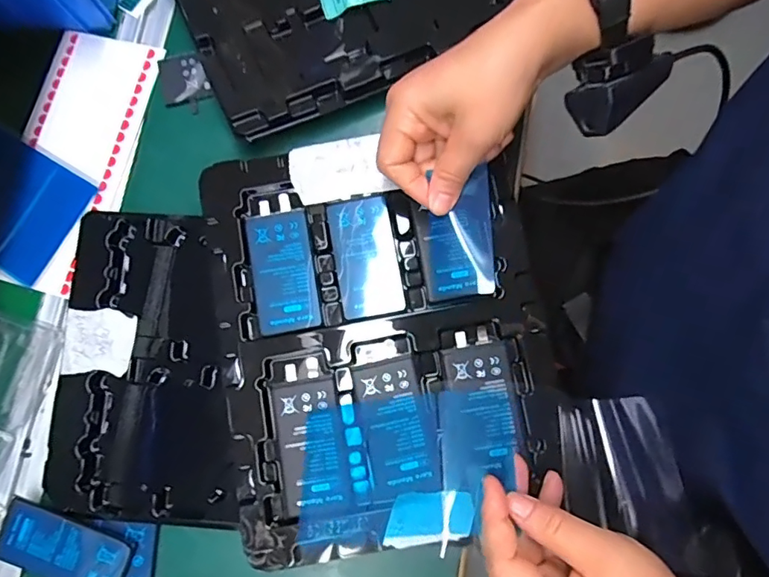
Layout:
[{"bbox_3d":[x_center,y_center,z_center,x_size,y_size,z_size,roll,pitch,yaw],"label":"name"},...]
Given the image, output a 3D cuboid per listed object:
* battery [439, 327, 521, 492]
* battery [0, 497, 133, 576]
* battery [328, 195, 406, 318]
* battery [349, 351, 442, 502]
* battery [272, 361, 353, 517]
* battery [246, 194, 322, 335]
[{"bbox_3d":[0.060,0.078,0.337,0.048,0.005,0.097,-4,80,3],"label":"battery"},{"bbox_3d":[-0.215,0.174,0.346,0.087,0.010,0.041,21,82,7],"label":"battery"},{"bbox_3d":[-0.013,-0.023,0.361,0.041,0.011,0.081,-9,80,2],"label":"battery"},{"bbox_3d":[0.008,0.090,0.338,0.045,0.004,0.085,-12,80,2],"label":"battery"},{"bbox_3d":[-0.049,0.097,0.341,0.041,0.005,0.094,-9,80,2],"label":"battery"},{"bbox_3d":[-0.071,-0.017,0.360,0.041,0.004,0.092,-10,80,2],"label":"battery"}]

